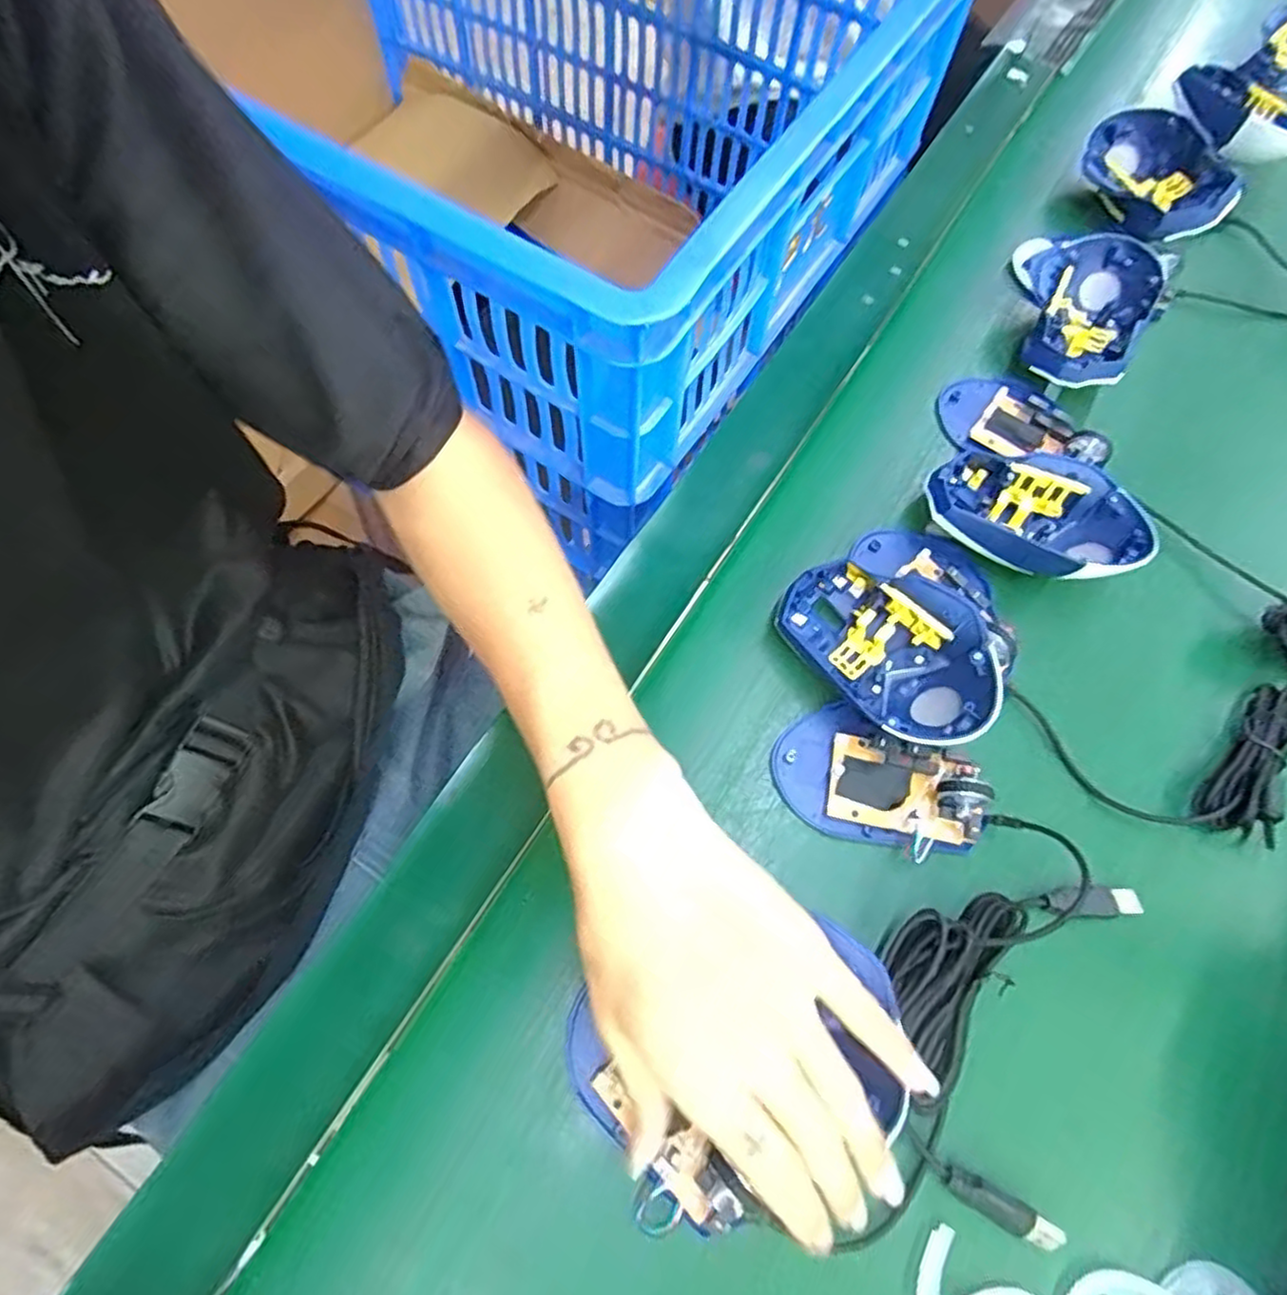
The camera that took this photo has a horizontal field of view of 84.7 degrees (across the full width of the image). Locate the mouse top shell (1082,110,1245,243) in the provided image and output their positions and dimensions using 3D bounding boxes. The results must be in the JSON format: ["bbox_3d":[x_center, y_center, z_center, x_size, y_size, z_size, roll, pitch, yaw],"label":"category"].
[{"bbox_3d":[0.380,-0.349,0.528,0.060,0.059,0.122,-25,71,-12],"label":"mouse top shell"}]

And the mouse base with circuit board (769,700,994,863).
[{"bbox_3d":[0.121,0.068,0.357,0.104,0.027,0.062,26,69,8],"label":"mouse base with circuit board"}]

